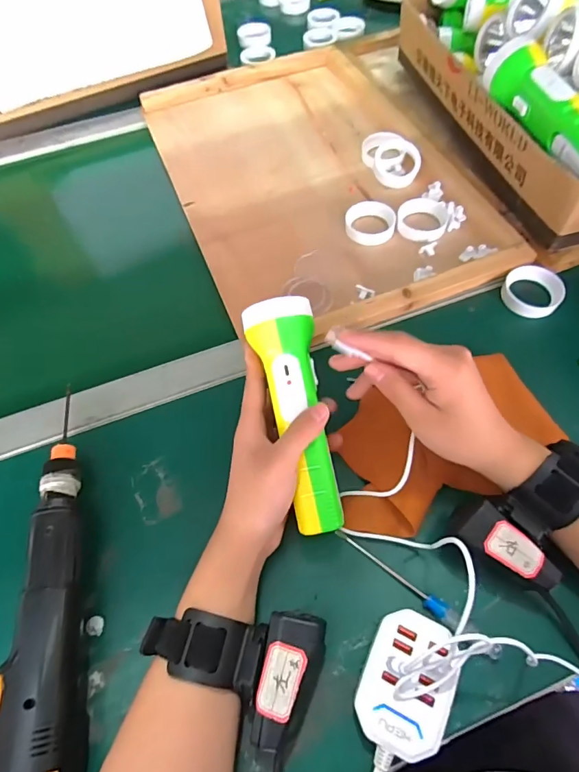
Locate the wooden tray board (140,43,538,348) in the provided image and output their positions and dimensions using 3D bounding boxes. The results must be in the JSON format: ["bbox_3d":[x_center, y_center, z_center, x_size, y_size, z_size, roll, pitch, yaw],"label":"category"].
[{"bbox_3d":[0.021,-0.265,0.528,0.303,0.021,0.473,-20,62,-7],"label":"wooden tray board"}]

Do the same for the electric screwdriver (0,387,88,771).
[{"bbox_3d":[-0.168,0.147,0.304,0.047,0.043,0.305,-12,61,-3],"label":"electric screwdriver"}]

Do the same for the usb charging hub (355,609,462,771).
[{"bbox_3d":[0.072,0.189,0.276,0.052,0.031,0.081,20,65,14],"label":"usb charging hub"}]

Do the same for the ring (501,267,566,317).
[{"bbox_3d":[0.237,-0.092,0.426,0.055,0.020,0.045,38,70,21],"label":"ring"}]

